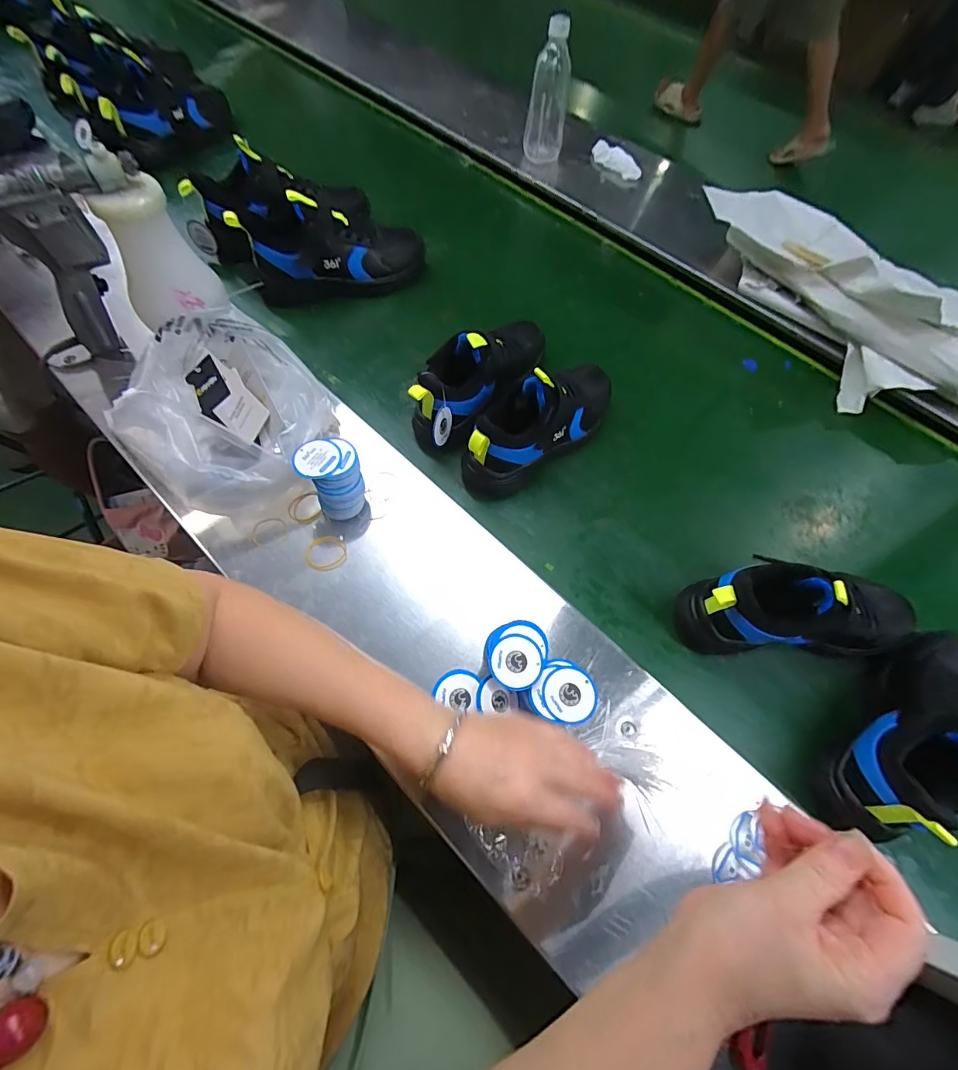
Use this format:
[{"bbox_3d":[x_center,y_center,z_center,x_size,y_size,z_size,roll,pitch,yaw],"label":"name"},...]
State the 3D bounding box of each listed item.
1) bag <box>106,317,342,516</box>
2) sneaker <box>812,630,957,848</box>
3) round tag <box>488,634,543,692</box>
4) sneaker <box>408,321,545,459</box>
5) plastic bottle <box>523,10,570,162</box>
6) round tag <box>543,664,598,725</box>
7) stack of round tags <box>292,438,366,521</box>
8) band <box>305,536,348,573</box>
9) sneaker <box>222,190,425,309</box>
[{"bbox_3d":[-0.276,-0.129,0.514,0.196,0.142,0.201,-24,68,-8],"label":"bag"},{"bbox_3d":[0.409,0.177,0.405,0.079,0.127,0.232,39,73,16],"label":"sneaker"},{"bbox_3d":[0.035,0.117,0.407,0.048,0.005,0.048,-1,67,1],"label":"round tag"},{"bbox_3d":[0.003,-0.208,0.568,0.091,0.120,0.230,29,71,13],"label":"sneaker"},{"bbox_3d":[0.115,-0.742,0.759,0.068,0.198,0.079,14,68,7],"label":"plastic bottle"},{"bbox_3d":[0.084,0.145,0.401,0.049,0.004,0.048,-1,67,1],"label":"round tag"},{"bbox_3d":[-0.157,-0.061,0.486,0.063,0.071,0.067,-38,71,-13],"label":"stack of round tags"},{"bbox_3d":[-0.168,0.020,0.482,0.045,0.004,0.041,-1,67,1],"label":"band"},{"bbox_3d":[-0.216,-0.432,0.671,0.260,0.124,0.093,-13,69,-5],"label":"sneaker"}]

